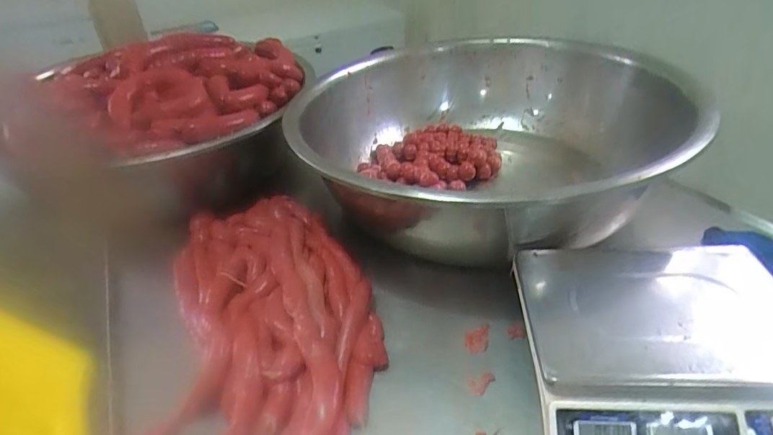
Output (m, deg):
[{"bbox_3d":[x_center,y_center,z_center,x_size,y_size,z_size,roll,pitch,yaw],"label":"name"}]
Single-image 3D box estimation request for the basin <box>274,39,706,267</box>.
[{"bbox_3d":[0.180,-0.160,0.969,0.714,0.265,0.744,-2,37,2],"label":"basin"}]

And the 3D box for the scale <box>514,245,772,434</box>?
[{"bbox_3d":[0.362,0.178,0.571,0.359,0.107,0.306,0,37,5],"label":"scale"}]

